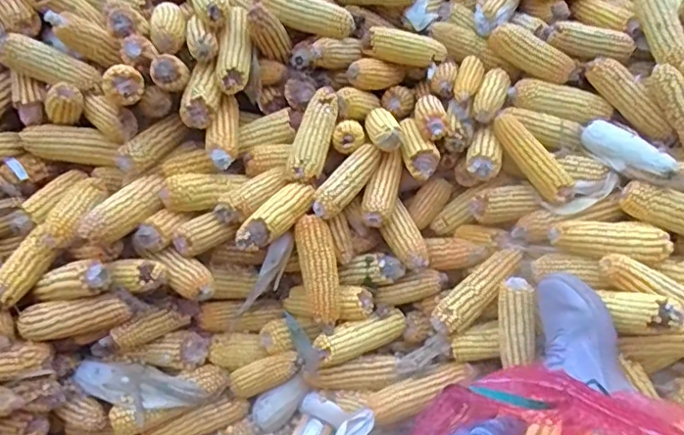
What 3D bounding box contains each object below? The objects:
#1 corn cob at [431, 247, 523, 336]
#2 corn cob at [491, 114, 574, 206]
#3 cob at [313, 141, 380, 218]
[{"bbox_3d":[0.207,0.110,0.876,0.167,0.040,0.049,-45,44,-2],"label":"corn cob"},{"bbox_3d":[0.287,-0.092,0.886,0.041,0.042,0.157,-30,77,-31],"label":"corn cob"},{"bbox_3d":[0.009,-0.054,0.882,0.040,0.039,0.140,26,65,36],"label":"cob"}]

